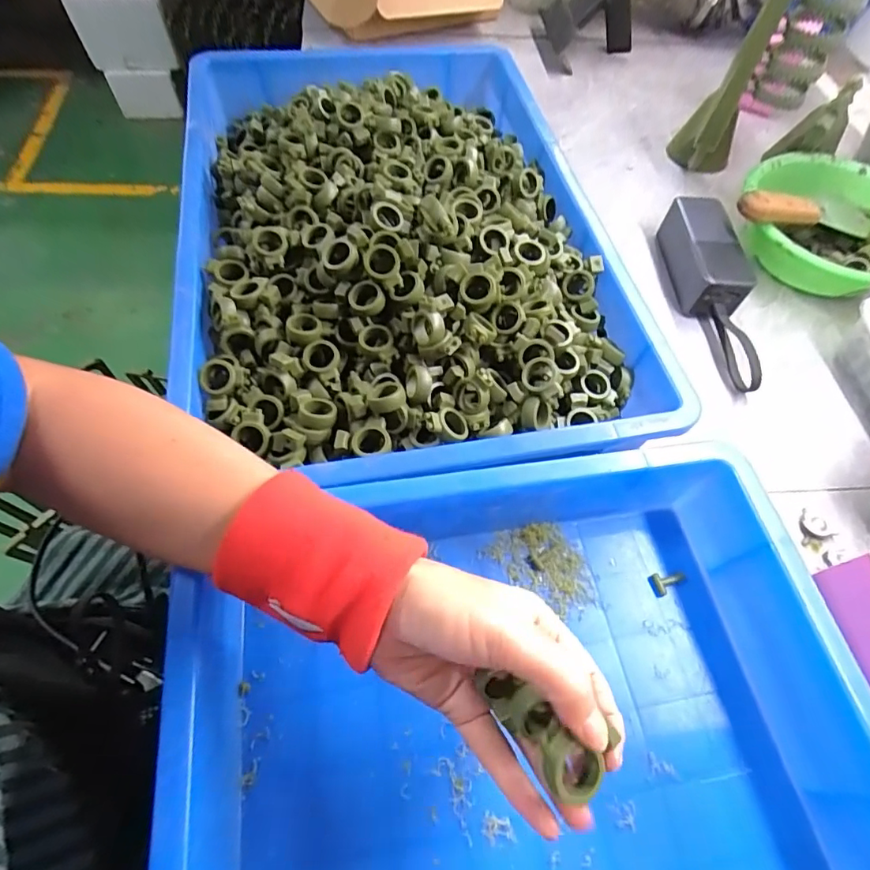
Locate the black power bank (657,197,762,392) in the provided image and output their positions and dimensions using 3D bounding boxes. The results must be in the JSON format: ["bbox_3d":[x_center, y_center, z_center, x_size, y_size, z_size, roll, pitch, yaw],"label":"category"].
[{"bbox_3d":[0.278,-0.145,0.507,0.060,0.057,0.217,2,60,-2],"label":"black power bank"}]

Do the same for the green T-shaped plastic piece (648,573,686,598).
[{"bbox_3d":[0.173,0.109,0.374,0.026,0.005,0.016,-13,62,-11],"label":"green T-shaped plastic piece"}]

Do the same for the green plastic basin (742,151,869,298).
[{"bbox_3d":[0.432,-0.221,0.553,0.194,0.067,0.194,1,60,-3],"label":"green plastic basin"}]

